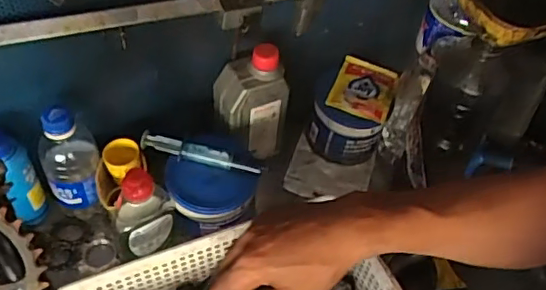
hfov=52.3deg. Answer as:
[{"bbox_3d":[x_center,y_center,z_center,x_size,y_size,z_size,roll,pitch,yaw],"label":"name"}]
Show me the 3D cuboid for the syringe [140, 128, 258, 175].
[{"bbox_3d":[-0.083,0.009,0.634,0.140,0.018,0.014,13,51,7],"label":"syringe"}]

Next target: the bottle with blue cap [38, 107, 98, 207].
[{"bbox_3d":[-0.229,0.012,0.622,0.064,0.134,0.061,-16,54,-17],"label":"bottle with blue cap"}]

